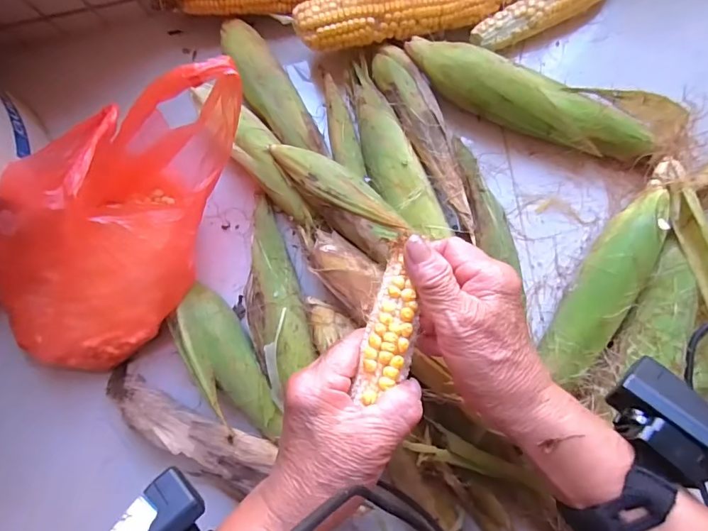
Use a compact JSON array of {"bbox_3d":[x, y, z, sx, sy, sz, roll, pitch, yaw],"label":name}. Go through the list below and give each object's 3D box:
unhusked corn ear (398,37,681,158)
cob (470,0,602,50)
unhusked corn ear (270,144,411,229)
[{"bbox_3d":[0.178,-0.151,0.425,0.256,0.055,0.061,15,84,6],"label":"unhusked corn ear"},{"bbox_3d":[0.187,-0.253,0.444,0.146,0.040,0.040,-27,82,1],"label":"cob"},{"bbox_3d":[-0.017,-0.068,0.393,0.139,0.038,0.033,37,87,7],"label":"unhusked corn ear"}]

